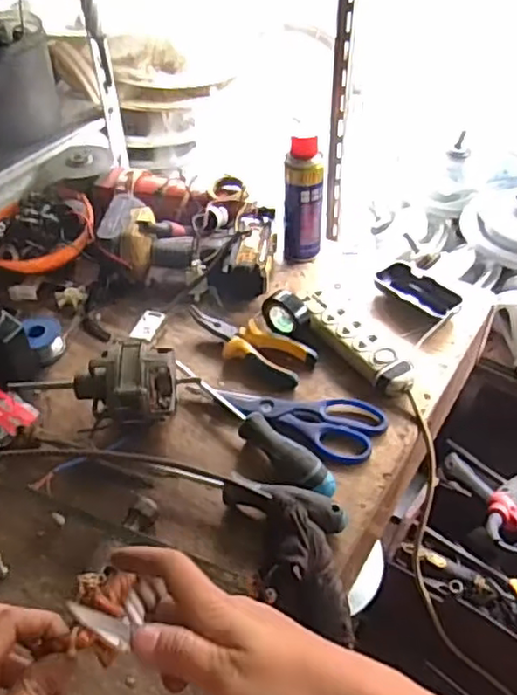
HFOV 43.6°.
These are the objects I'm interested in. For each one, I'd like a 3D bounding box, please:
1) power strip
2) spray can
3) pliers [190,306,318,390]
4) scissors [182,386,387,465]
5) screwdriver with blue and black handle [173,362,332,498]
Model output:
[{"bbox_3d":[0.107,-0.004,0.727,0.049,0.025,0.166,-27,50,-24],"label":"power strip"},{"bbox_3d":[0.057,-0.189,0.835,0.048,0.156,0.049,2,44,4],"label":"spray can"},{"bbox_3d":[-0.010,-0.007,0.741,0.151,0.033,0.059,28,51,27],"label":"pliers"},{"bbox_3d":[0.026,0.062,0.672,0.204,0.021,0.068,16,47,17],"label":"scissors"},{"bbox_3d":[-0.008,0.080,0.647,0.029,0.031,0.218,-31,52,-27],"label":"screwdriver with blue and black handle"}]

